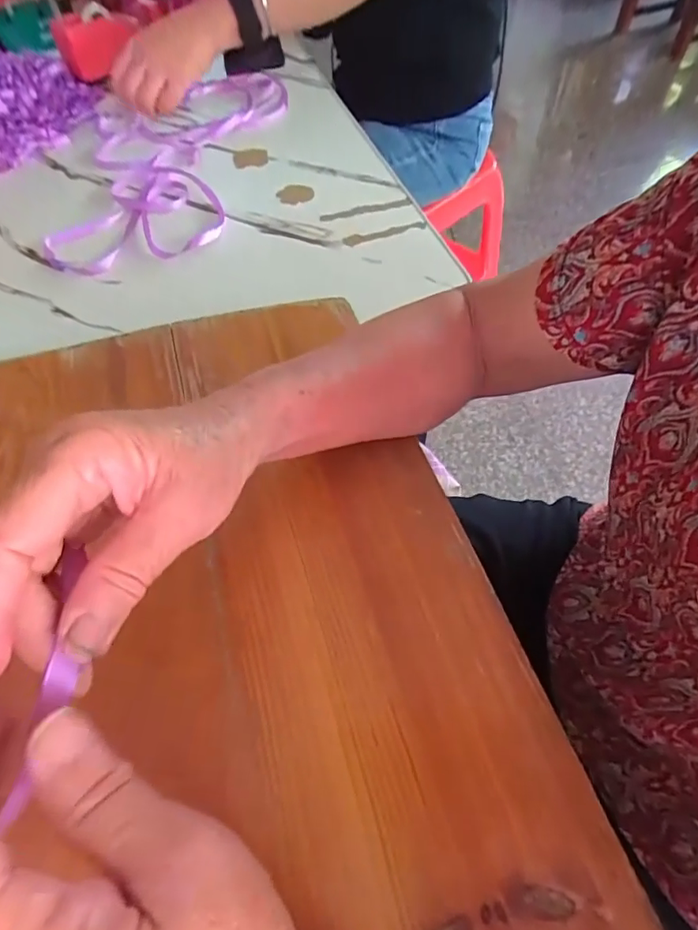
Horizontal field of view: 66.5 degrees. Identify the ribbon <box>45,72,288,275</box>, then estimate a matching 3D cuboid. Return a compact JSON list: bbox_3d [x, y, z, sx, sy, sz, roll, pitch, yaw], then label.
[{"bbox_3d":[-0.201,-0.372,0.634,0.239,0.030,0.409,-4,56,-1],"label":"ribbon"}]

